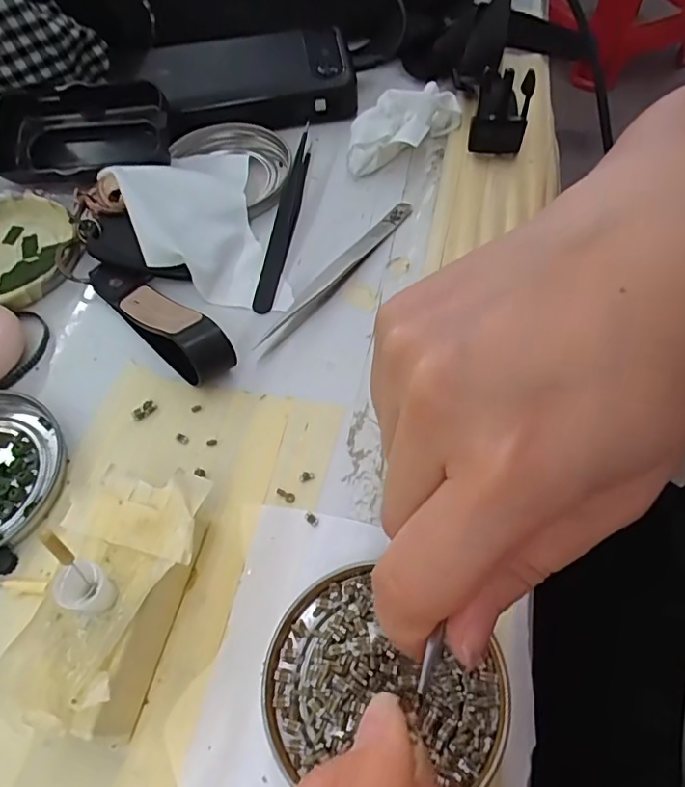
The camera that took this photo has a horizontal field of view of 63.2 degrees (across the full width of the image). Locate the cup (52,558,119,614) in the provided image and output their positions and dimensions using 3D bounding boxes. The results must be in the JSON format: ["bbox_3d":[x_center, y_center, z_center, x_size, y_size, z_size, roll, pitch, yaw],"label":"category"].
[{"bbox_3d":[-0.080,0.061,0.175,0.012,0.020,0.013,-1,59,2],"label":"cup"}]

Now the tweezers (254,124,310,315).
[{"bbox_3d":[-0.031,-0.108,0.311,0.012,0.016,0.144,8,60,7],"label":"tweezers"}]

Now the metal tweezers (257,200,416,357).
[{"bbox_3d":[0.000,-0.064,0.289,0.010,0.007,0.124,33,66,19],"label":"metal tweezers"}]

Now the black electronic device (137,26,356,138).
[{"bbox_3d":[-0.061,-0.201,0.354,0.130,0.015,0.082,-9,59,-3],"label":"black electronic device"}]

